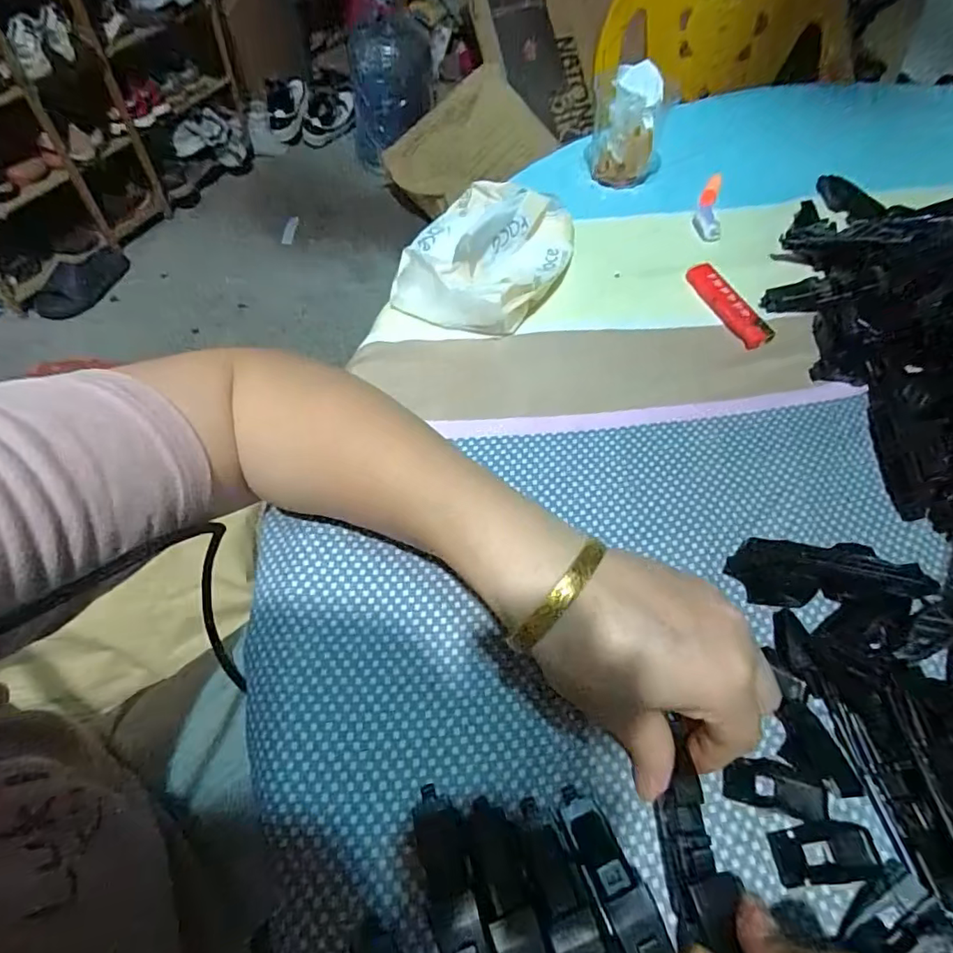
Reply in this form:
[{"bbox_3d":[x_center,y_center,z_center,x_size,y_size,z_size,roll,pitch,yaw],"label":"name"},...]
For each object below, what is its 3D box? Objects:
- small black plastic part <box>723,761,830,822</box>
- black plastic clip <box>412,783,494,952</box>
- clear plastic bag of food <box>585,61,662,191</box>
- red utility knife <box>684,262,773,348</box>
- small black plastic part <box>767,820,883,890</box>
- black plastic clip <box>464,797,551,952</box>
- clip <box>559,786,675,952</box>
[{"bbox_3d":[0.129,0.134,0.234,0.043,0.004,0.018,12,57,7],"label":"small black plastic part"},{"bbox_3d":[-0.008,0.163,0.205,0.020,0.014,0.081,-14,57,-11],"label":"black plastic clip"},{"bbox_3d":[0.133,-0.303,0.475,0.065,0.075,0.064,13,57,8],"label":"clear plastic bag of food"},{"bbox_3d":[0.180,-0.125,0.395,0.022,0.012,0.082,-19,58,-14],"label":"red utility knife"},{"bbox_3d":[0.142,0.153,0.222,0.041,0.004,0.020,-4,56,-4],"label":"small black plastic part"},{"bbox_3d":[0.014,0.165,0.201,0.019,0.019,0.080,-14,57,-11],"label":"black plastic clip"},{"bbox_3d":[0.055,0.161,0.205,0.018,0.019,0.079,-17,58,-12],"label":"clip"}]

